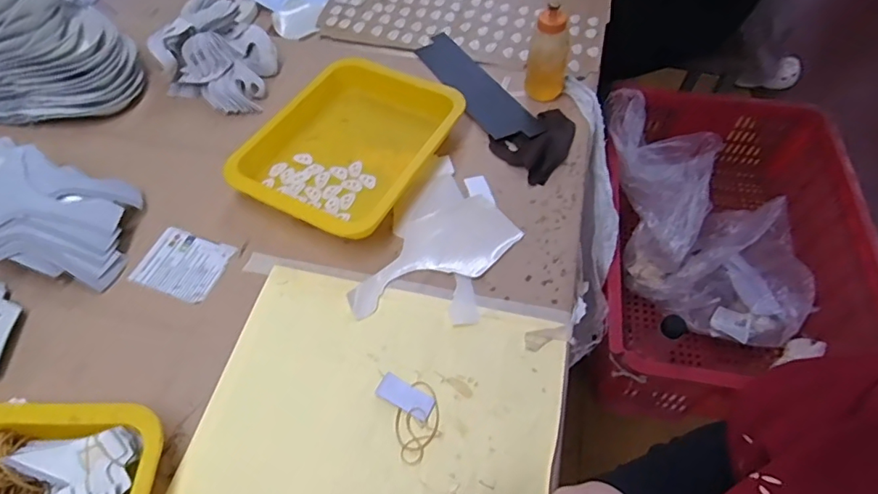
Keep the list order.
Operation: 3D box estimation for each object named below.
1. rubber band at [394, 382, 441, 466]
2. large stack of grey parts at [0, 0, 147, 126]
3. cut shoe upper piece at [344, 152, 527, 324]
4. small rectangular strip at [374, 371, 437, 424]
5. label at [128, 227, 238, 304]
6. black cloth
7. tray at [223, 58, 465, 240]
[{"bbox_3d":[-0.020,0.156,0.473,0.039,0.004,0.069,23,59,14],"label":"rubber band"},{"bbox_3d":[-0.570,-0.279,0.692,0.346,0.097,0.210,16,58,9],"label":"large stack of grey parts"},{"bbox_3d":[0.004,-0.005,0.576,0.136,0.018,0.215,24,59,14],"label":"cut shoe upper piece"},{"bbox_3d":[-0.030,0.137,0.483,0.054,0.004,0.024,25,59,15],"label":"small rectangular strip"},{"bbox_3d":[-0.275,0.017,0.566,0.085,0.004,0.075,16,57,9],"label":"label"},{"bbox_3d":[0.133,-0.134,0.672,0.114,0.025,0.088,-34,63,-21],"label":"black cloth"},{"bbox_3d":[-0.108,-0.124,0.637,0.194,0.046,0.258,27,60,16],"label":"tray"}]

